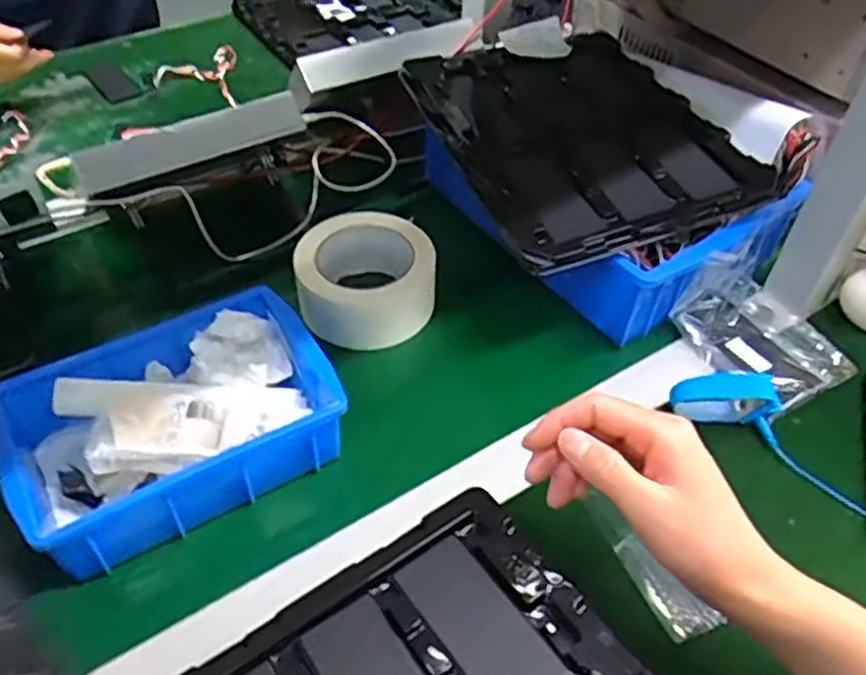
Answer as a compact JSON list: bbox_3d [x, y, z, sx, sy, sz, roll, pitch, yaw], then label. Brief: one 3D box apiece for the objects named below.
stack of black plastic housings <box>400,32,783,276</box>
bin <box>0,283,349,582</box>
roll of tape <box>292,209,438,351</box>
[{"bbox_3d":[0.119,-0.175,0.635,0.218,0.030,0.284,-16,50,-16],"label":"stack of black plastic housings"},{"bbox_3d":[-0.174,0.053,0.502,0.199,0.058,0.143,-26,54,-23],"label":"bin"},{"bbox_3d":[-0.053,-0.047,0.617,0.109,0.072,0.111,1,48,-1],"label":"roll of tape"}]

